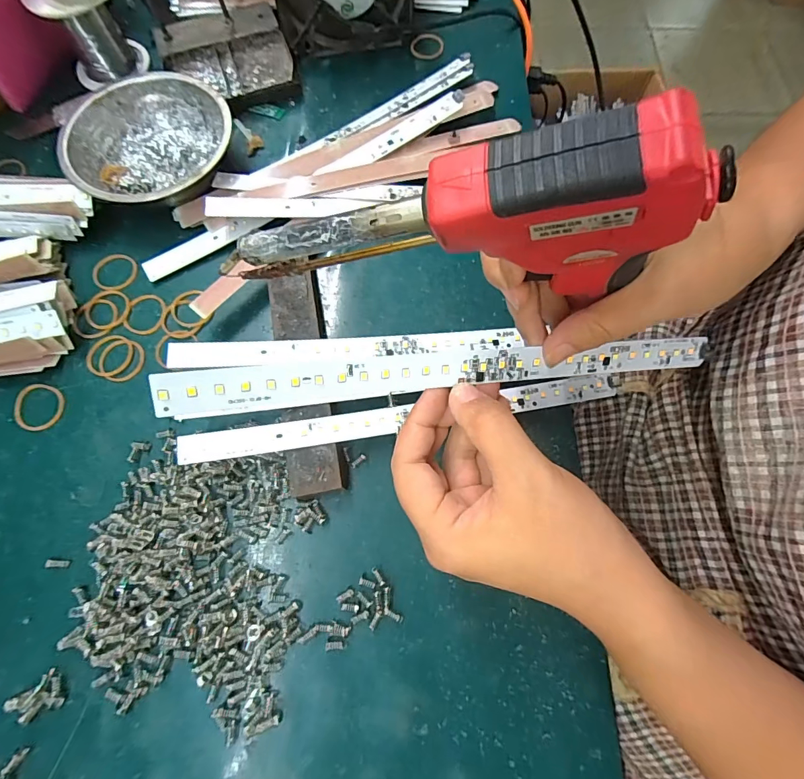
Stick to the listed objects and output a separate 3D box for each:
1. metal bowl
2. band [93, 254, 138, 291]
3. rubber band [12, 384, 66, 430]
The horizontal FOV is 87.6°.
[{"bbox_3d":[-0.200,-0.193,0.340,0.125,0.035,0.128,-5,72,-2],"label":"metal bowl"},{"bbox_3d":[-0.225,-0.093,0.327,0.034,0.004,0.033,0,72,0],"label":"band"},{"bbox_3d":[-0.251,0.012,0.290,0.032,0.004,0.033,2,69,-6],"label":"rubber band"}]

